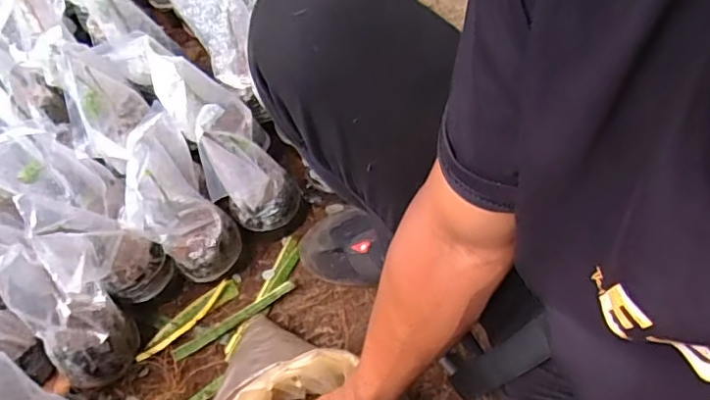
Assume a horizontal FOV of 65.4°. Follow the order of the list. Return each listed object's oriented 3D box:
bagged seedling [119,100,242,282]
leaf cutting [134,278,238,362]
[{"bbox_3d":[-0.209,0.009,0.647,0.096,0.230,0.099,-28,43,-12],"label":"bagged seedling"},{"bbox_3d":[-0.218,0.155,0.720,0.146,0.013,0.024,-37,70,-15],"label":"leaf cutting"}]

